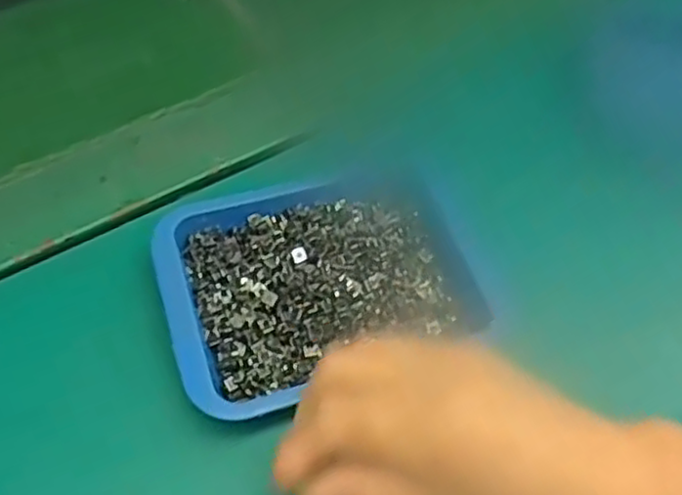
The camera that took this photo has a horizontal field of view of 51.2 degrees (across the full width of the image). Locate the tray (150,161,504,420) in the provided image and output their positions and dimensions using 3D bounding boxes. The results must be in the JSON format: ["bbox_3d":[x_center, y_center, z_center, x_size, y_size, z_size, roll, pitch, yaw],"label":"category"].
[{"bbox_3d":[-0.006,0.012,0.360,0.161,0.021,0.116,-17,60,-15],"label":"tray"}]

